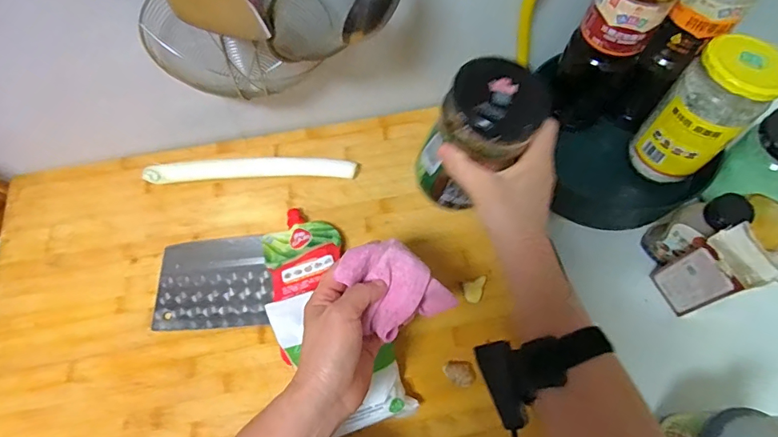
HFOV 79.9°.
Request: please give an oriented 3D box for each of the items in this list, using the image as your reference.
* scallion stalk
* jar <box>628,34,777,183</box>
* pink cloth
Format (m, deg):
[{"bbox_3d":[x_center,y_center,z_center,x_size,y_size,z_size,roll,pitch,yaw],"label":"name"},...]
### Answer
[{"bbox_3d":[-0.178,-0.068,0.608,0.267,0.018,0.038,-2,64,0],"label":"scallion stalk"},{"bbox_3d":[0.353,-0.114,0.526,0.081,0.169,0.084,0,65,0],"label":"jar"},{"bbox_3d":[0.005,0.058,0.415,0.080,0.050,0.078,-30,67,-12],"label":"pink cloth"}]

